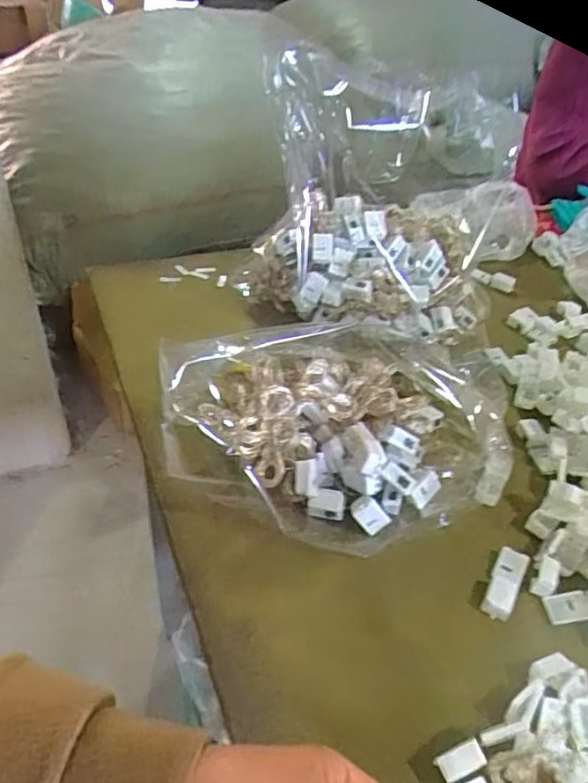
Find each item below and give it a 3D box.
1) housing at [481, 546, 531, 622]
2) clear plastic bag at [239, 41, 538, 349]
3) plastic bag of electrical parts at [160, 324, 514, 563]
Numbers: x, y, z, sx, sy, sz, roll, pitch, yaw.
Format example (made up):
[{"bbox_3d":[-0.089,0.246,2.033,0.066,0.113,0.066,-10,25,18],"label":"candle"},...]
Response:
[{"bbox_3d":[0.147,0.134,0.423,0.020,0.012,0.053,23,45,19],"label":"housing"},{"bbox_3d":[0.090,-0.179,0.608,0.267,0.208,0.185,7,42,2],"label":"clear plastic bag"},{"bbox_3d":[0.039,0.028,0.467,0.265,0.090,0.161,-2,42,-8],"label":"plastic bag of electrical parts"}]

